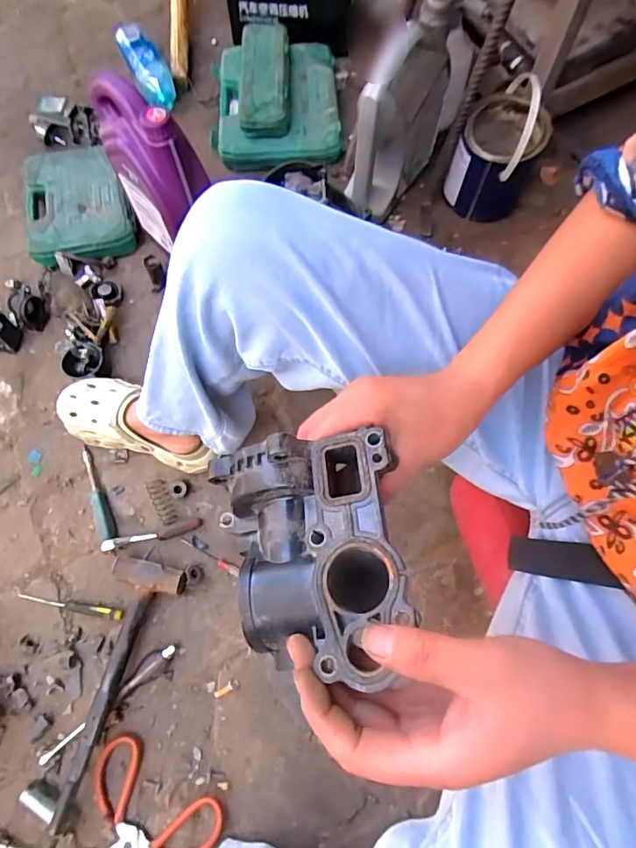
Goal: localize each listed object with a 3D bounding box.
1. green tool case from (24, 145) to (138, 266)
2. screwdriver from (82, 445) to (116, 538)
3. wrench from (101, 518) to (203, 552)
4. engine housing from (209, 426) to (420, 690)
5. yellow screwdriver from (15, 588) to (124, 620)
[{"bbox_3d":[-0.457,-0.420,0.938,0.190,0.057,0.245,-15,70,-6],"label":"green tool case"},{"bbox_3d":[-0.346,0.107,0.763,0.021,0.016,0.157,-23,71,-9],"label":"screwdriver"},{"bbox_3d":[-0.249,0.168,0.740,0.144,0.018,0.020,-14,70,-6],"label":"wrench"},{"bbox_3d":[-0.009,0.076,0.289,0.104,0.064,0.127,-5,69,-3],"label":"engine housing"},{"bbox_3d":[-0.359,0.257,0.699,0.163,0.017,0.017,11,69,3],"label":"yellow screwdriver"}]

